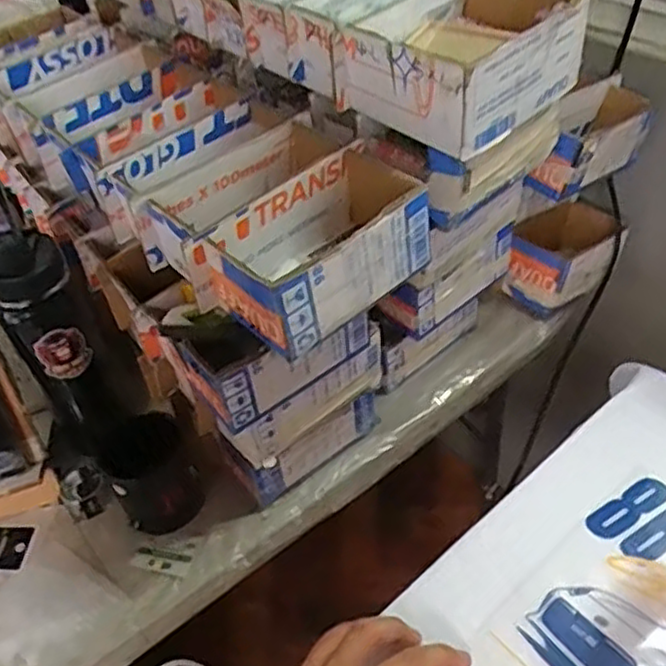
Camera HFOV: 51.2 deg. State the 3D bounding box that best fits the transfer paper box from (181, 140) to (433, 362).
[{"bbox_3d":[-0.008,-0.065,0.532,0.176,0.069,0.099,-36,52,-26],"label":"transfer paper box"}]

